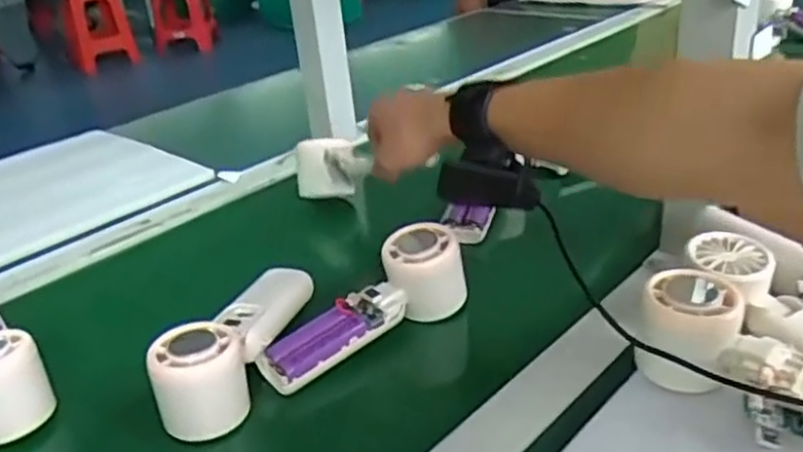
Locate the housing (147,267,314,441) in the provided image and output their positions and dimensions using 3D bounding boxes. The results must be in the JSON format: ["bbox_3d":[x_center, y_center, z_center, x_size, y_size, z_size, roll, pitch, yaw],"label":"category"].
[{"bbox_3d":[-0.114,0.077,0.506,0.051,0.066,0.161,0,29,13],"label":"housing"}]

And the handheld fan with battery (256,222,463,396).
[{"bbox_3d":[-0.027,0.059,0.518,0.154,0.066,0.045,-24,33,-28],"label":"handheld fan with battery"}]

